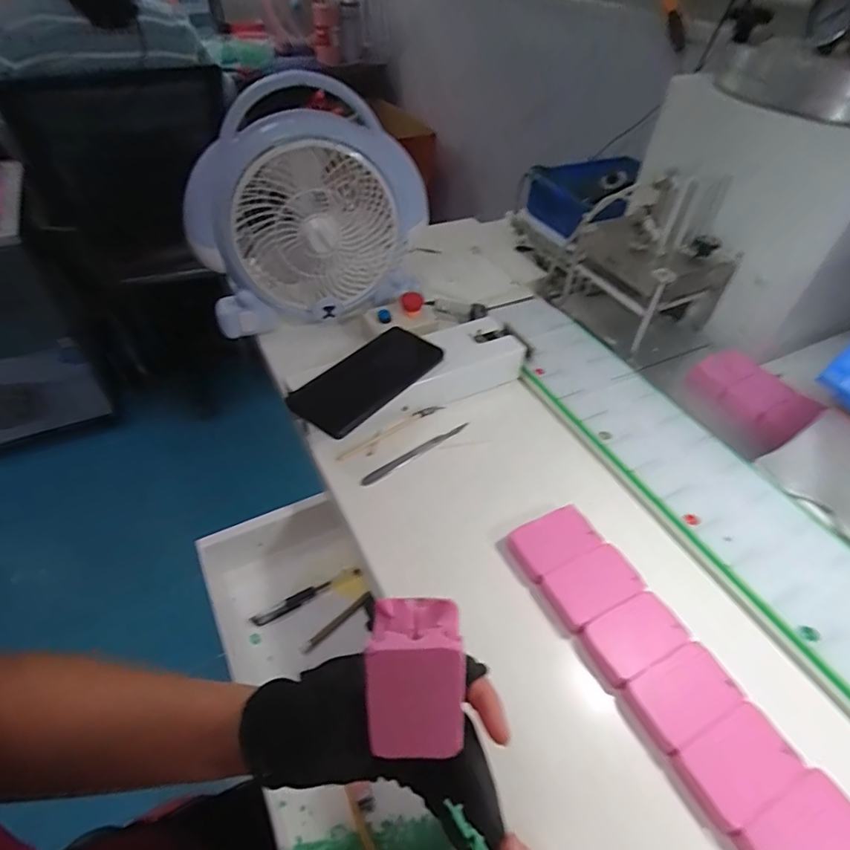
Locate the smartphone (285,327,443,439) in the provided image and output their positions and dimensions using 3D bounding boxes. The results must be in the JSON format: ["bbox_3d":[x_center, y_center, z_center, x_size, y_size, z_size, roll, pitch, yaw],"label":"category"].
[{"bbox_3d":[-0.057,-0.047,0.514,0.077,0.011,0.154,28,53,27],"label":"smartphone"}]

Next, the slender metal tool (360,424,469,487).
[{"bbox_3d":[-0.009,0.027,0.511,0.129,0.004,0.012,-29,54,-29],"label":"slender metal tool"}]

